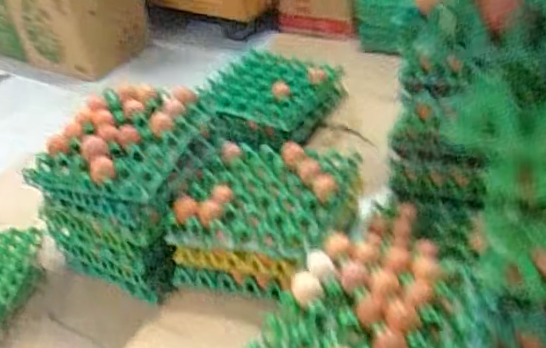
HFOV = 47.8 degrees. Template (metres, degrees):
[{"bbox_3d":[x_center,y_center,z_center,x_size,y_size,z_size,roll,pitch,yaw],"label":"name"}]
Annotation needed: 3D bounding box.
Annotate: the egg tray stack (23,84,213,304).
[{"bbox_3d":[-0.294,0.038,1.291,0.317,0.351,0.280,11,40,23],"label":"egg tray stack"}]

